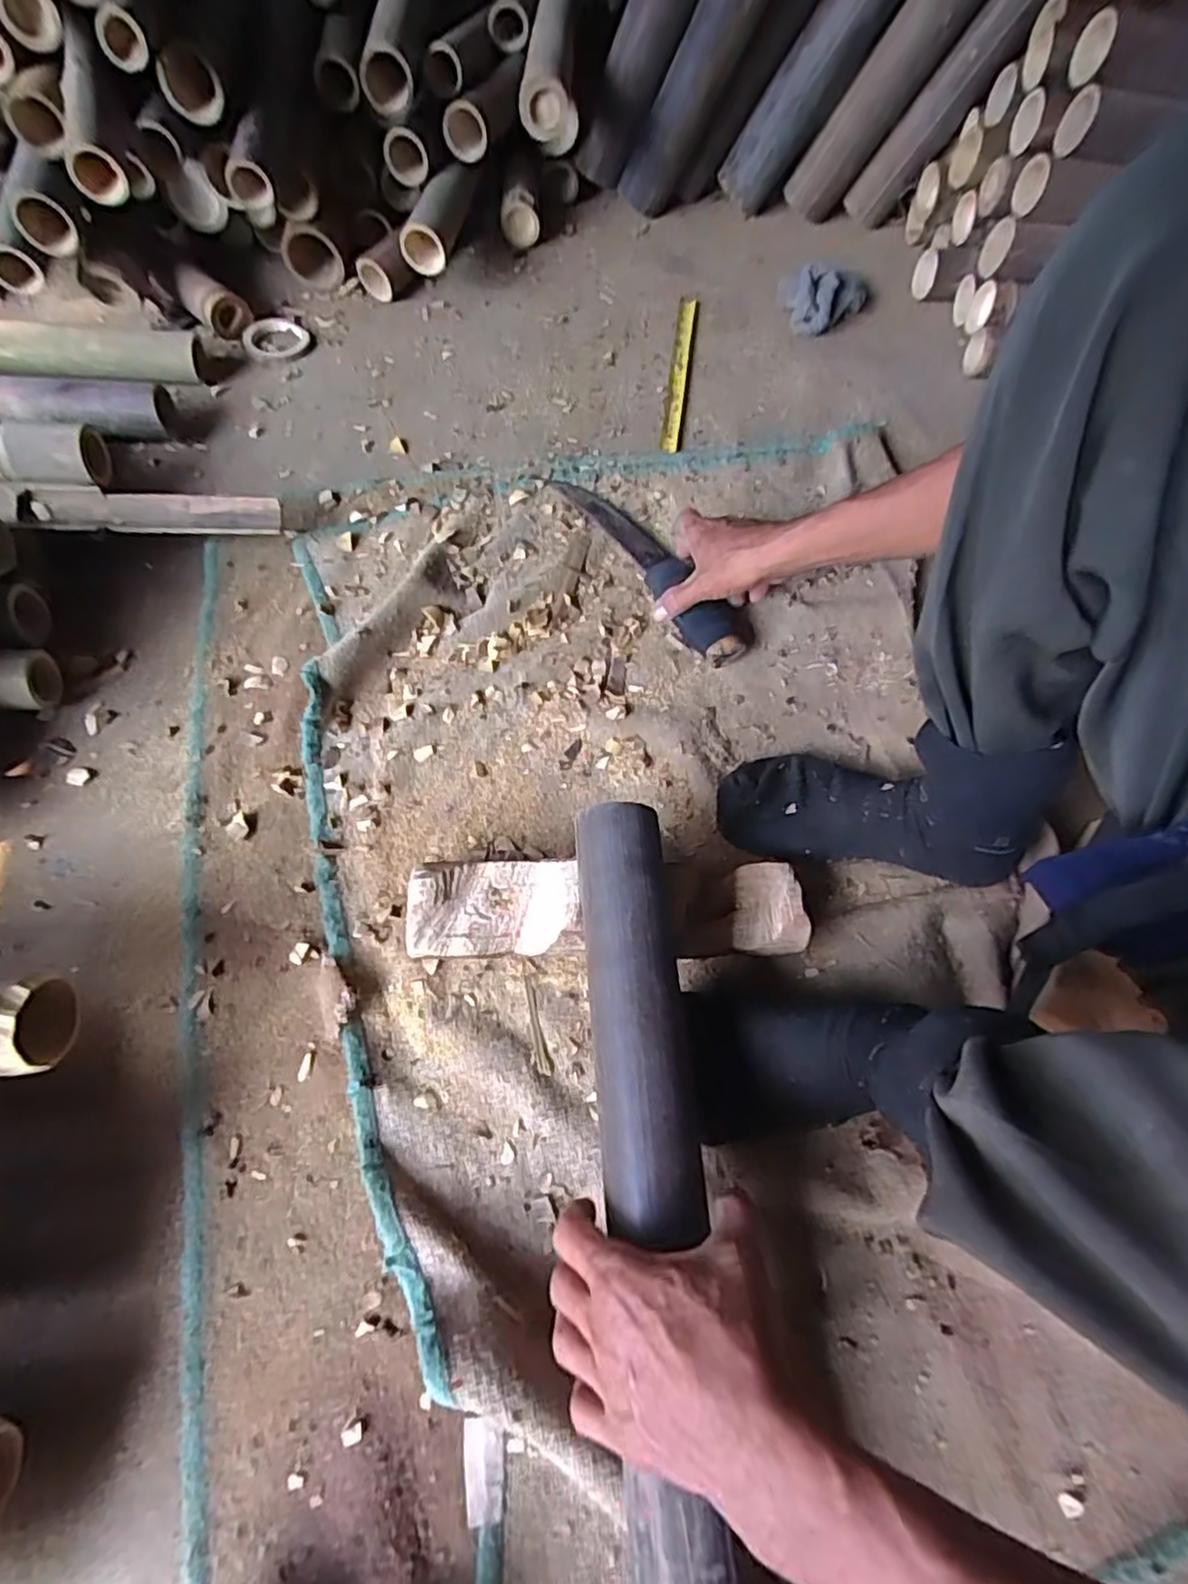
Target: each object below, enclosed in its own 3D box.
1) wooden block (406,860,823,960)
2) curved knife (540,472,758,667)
[{"bbox_3d":[0.012,0.089,0.541,0.299,0.060,0.079,0,65,-3],"label":"wooden block"},{"bbox_3d":[0.059,-0.246,0.707,0.072,0.040,0.294,-31,67,-16],"label":"curved knife"}]

